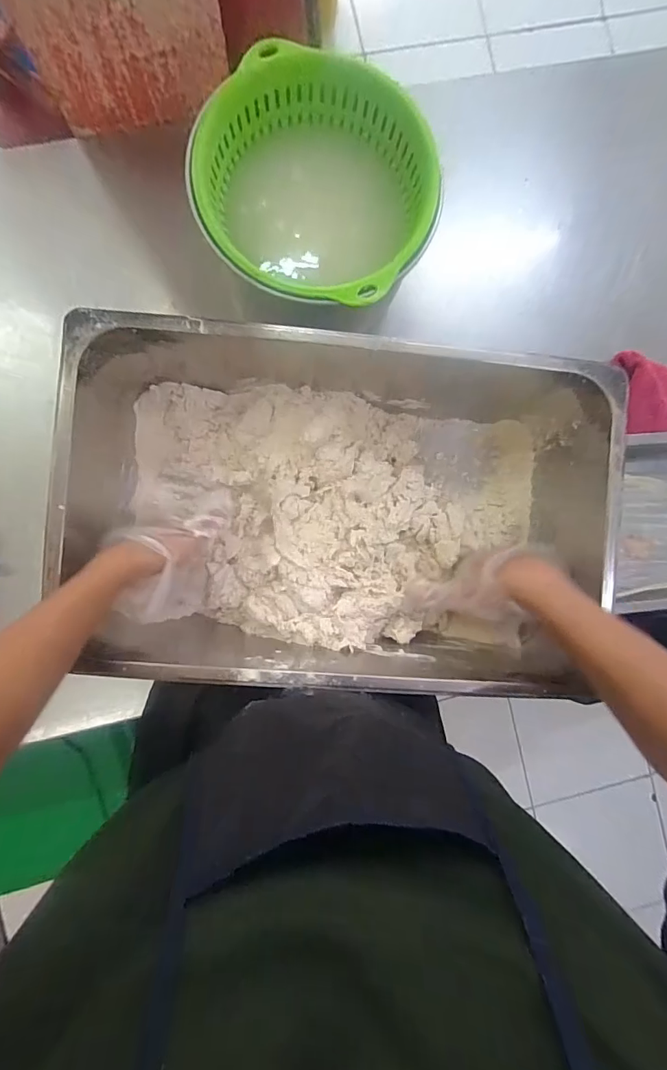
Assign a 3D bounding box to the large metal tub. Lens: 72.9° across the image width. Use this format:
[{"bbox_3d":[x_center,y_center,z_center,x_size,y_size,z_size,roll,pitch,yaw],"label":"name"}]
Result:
[{"bbox_3d":[0.006,-0.024,0.480,0.516,0.132,0.333,4,90,-4],"label":"large metal tub"}]

